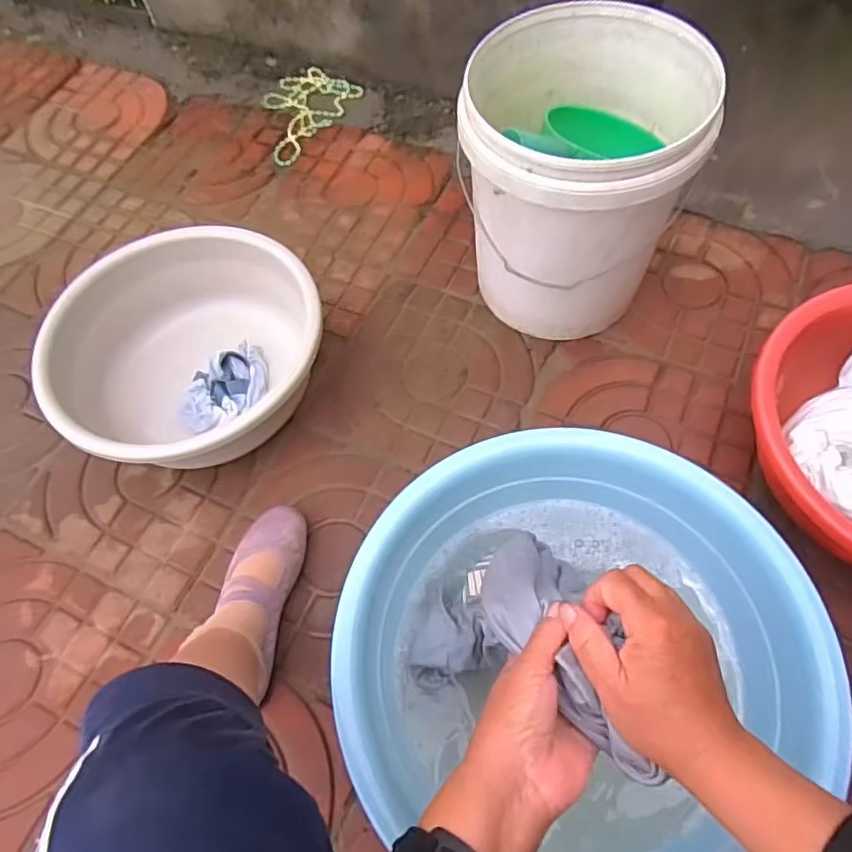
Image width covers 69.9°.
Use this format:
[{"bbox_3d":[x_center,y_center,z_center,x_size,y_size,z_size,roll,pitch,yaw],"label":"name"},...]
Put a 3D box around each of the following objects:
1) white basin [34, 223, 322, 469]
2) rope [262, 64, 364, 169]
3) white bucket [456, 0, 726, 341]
[{"bbox_3d":[-0.311,-0.111,0.830,0.336,0.149,0.303,-11,62,-2],"label":"white basin"},{"bbox_3d":[-0.241,-0.584,1.130,0.154,0.013,0.217,31,71,16],"label":"rope"},{"bbox_3d":[0.187,-0.310,0.806,0.262,0.318,0.271,-1,62,3],"label":"white bucket"}]

